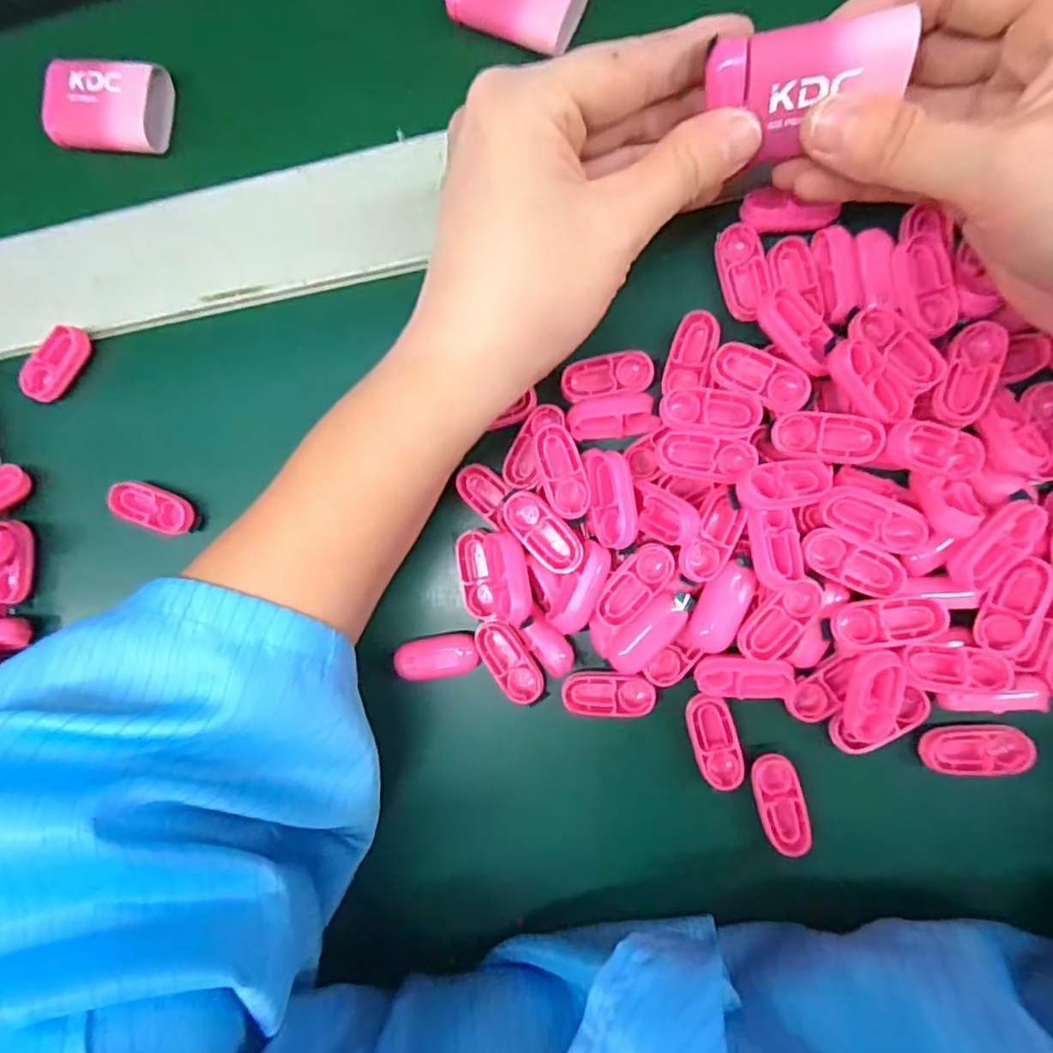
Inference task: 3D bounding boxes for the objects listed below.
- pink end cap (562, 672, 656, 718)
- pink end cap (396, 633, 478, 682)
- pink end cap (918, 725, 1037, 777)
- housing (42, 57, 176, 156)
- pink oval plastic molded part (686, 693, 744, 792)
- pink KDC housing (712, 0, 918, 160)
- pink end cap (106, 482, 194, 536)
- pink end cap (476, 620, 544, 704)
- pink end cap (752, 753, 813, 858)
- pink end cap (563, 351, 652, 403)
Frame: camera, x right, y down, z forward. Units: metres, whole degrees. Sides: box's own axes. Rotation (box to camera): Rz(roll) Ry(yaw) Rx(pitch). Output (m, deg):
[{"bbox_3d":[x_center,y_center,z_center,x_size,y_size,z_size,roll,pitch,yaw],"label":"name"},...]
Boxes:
[{"bbox_3d":[0.031,0.063,0.236,0.033,0.006,0.016,2,89,8],"label":"pink end cap"},{"bbox_3d":[-0.034,0.050,0.245,0.032,0.010,0.015,-8,88,7],"label":"pink end cap"},{"bbox_3d":[0.156,0.078,0.219,0.034,0.004,0.016,-3,89,7],"label":"pink end cap"},{"bbox_3d":[-0.177,-0.177,0.267,0.047,0.017,0.035,8,90,8],"label":"housing"},{"bbox_3d":[0.069,0.078,0.230,0.016,0.004,0.034,-17,87,7],"label":"pink oval plastic molded part"},{"bbox_3d":[0.079,-0.125,0.181,0.048,0.016,0.029,-1,132,12],"label":"pink KDC housing"},{"bbox_3d":[-0.152,-0.008,0.258,0.031,0.010,0.016,18,91,8],"label":"pink end cap"},{"bbox_3d":[-0.006,0.051,0.241,0.015,0.008,0.034,-33,85,6],"label":"pink end cap"},{"bbox_3d":[0.092,0.100,0.228,0.015,0.004,0.035,-17,87,7],"label":"pink end cap"},{"bbox_3d":[0.030,-0.056,0.233,0.033,0.004,0.015,-7,88,7],"label":"pink end cap"}]

